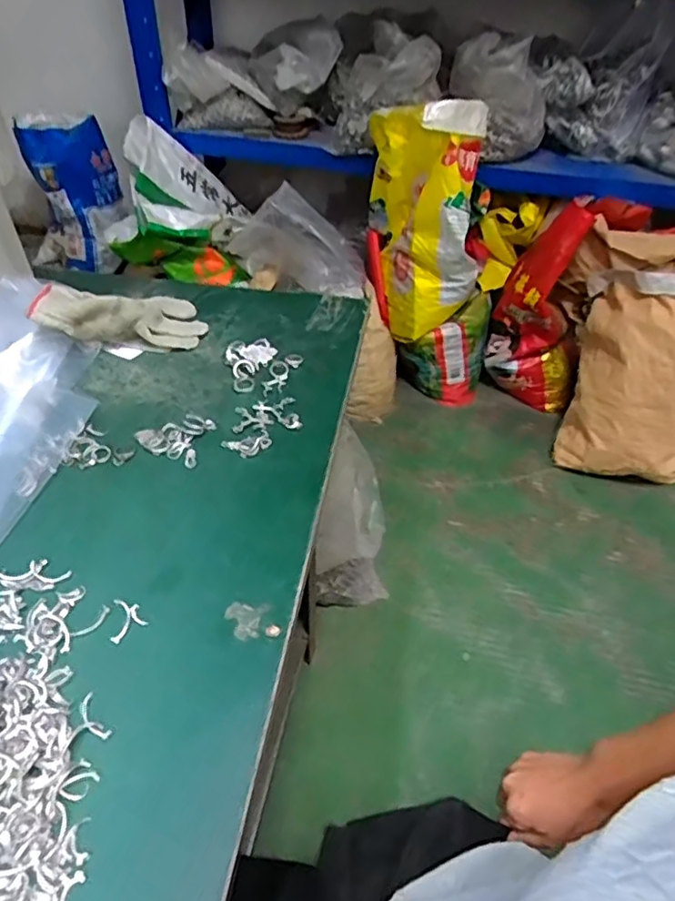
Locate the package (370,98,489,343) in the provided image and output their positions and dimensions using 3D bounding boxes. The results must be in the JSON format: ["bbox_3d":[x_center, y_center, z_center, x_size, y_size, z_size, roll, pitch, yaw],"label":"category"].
[{"bbox_3d":[0.234,-0.593,1.558,0.278,0.560,0.211,-2,24,-4],"label":"package"}]

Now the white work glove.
[{"bbox_3d":[-0.252,-0.156,0.682,0.185,0.062,0.084,-1,41,-33],"label":"white work glove"}]

